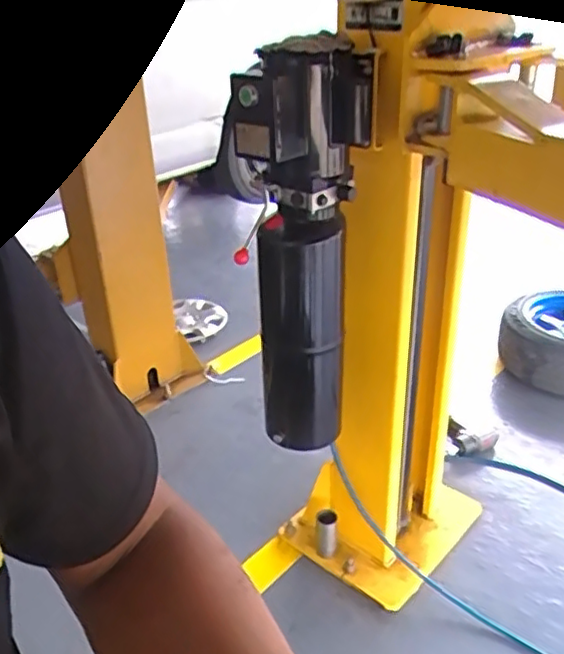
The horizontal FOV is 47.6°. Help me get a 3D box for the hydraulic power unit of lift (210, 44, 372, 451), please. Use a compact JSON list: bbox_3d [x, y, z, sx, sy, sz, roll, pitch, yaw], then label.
[{"bbox_3d":[0.047,-0.140,1.294,0.239,0.768,0.212,3,29,10],"label":"hydraulic power unit of lift"}]

